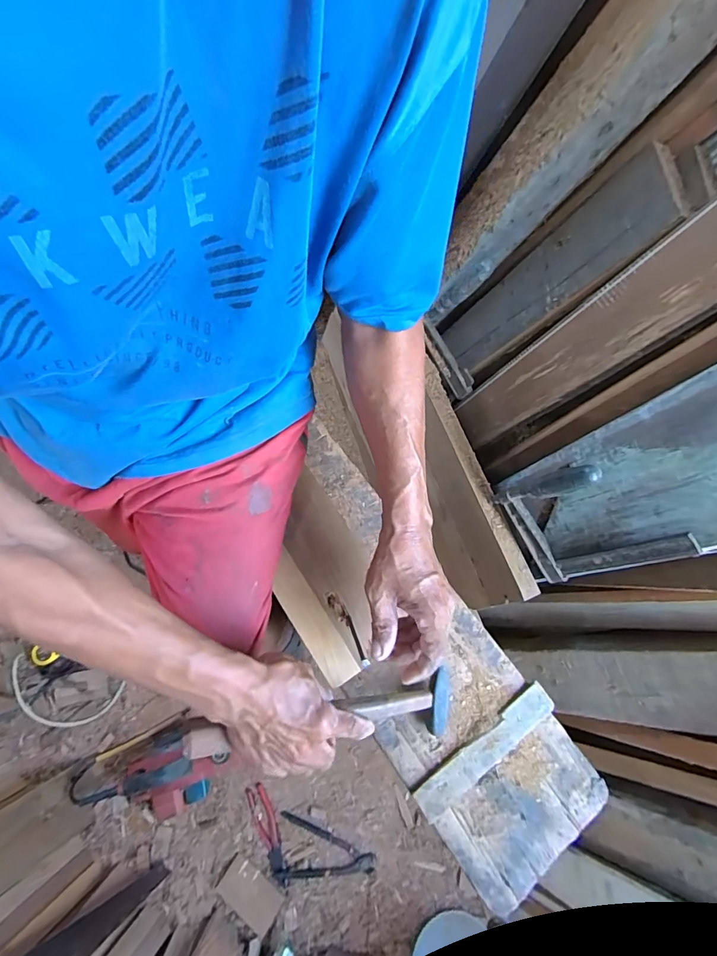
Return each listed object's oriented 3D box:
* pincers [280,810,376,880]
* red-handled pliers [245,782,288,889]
[{"bbox_3d":[-0.079,0.826,0.926,0.218,0.020,0.104,18,71,5],"label":"pincers"},{"bbox_3d":[-0.199,0.793,0.956,0.046,0.026,0.192,-26,73,-10],"label":"red-handled pliers"}]

